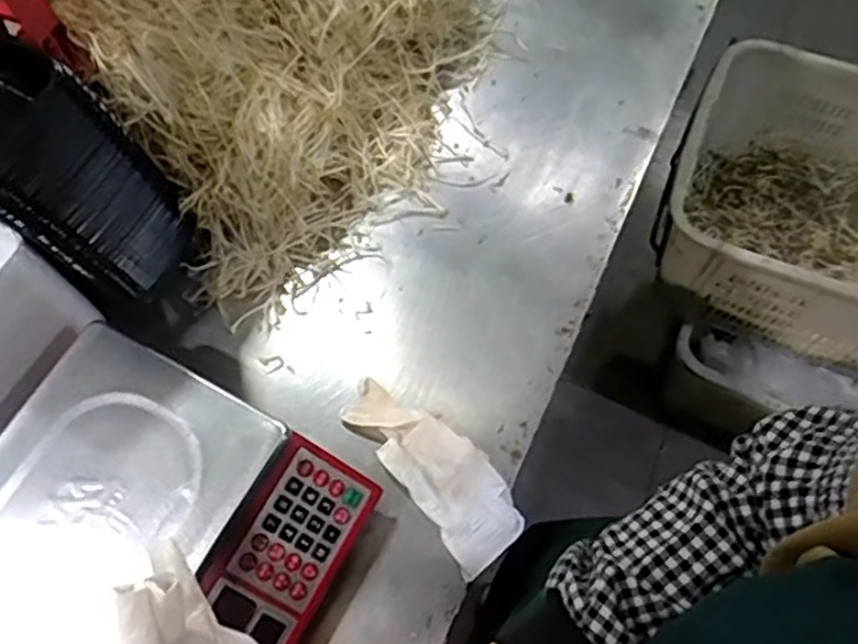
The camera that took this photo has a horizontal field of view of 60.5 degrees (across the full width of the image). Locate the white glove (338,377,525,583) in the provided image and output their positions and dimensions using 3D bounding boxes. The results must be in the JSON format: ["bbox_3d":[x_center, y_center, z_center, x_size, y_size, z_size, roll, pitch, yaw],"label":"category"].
[{"bbox_3d":[0.003,0.135,0.710,0.080,0.017,0.209,-37,71,-14],"label":"white glove"}]

